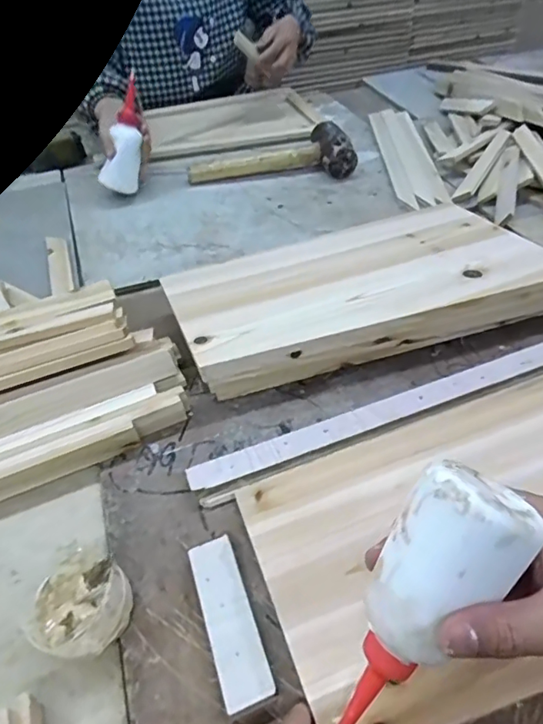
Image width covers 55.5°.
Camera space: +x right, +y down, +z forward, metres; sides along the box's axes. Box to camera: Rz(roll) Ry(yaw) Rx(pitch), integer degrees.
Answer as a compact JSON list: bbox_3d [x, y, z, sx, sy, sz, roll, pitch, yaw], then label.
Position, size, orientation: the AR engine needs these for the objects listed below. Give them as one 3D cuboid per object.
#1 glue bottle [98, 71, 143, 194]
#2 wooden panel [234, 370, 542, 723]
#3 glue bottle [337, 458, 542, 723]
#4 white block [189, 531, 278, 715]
[{"bbox_3d":[-0.231,-0.356,0.814,0.056,0.168,0.038,7,15,-28],"label":"glue bottle"},{"bbox_3d":[0.200,0.114,0.403,0.418,0.014,0.221,-17,45,-13],"label":"wooden panel"},{"bbox_3d":[0.076,0.129,0.270,0.057,0.153,0.045,35,16,33],"label":"glue bottle"},{"bbox_3d":[-0.029,0.176,0.353,0.032,0.016,0.110,-15,45,-13],"label":"white block"}]

